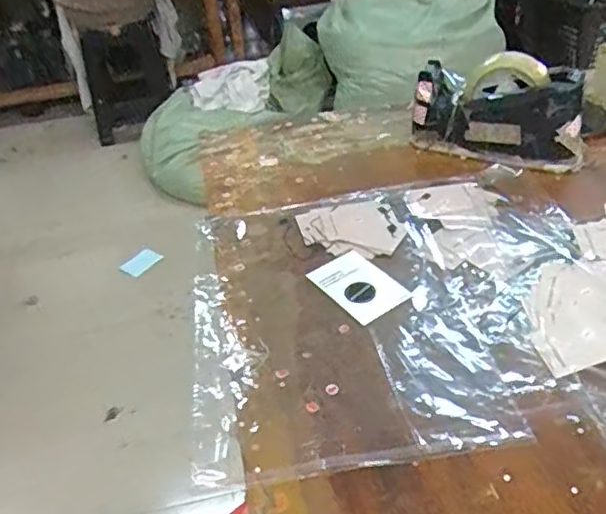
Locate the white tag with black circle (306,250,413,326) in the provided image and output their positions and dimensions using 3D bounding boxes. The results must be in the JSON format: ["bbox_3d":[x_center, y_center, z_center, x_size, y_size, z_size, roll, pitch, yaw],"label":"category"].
[{"bbox_3d":[0.055,0.027,0.600,0.062,0.007,0.088,-27,47,-26],"label":"white tag with black circle"}]

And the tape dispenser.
[{"bbox_3d":[0.245,-0.183,0.764,0.193,0.113,0.082,18,42,29],"label":"tape dispenser"}]

